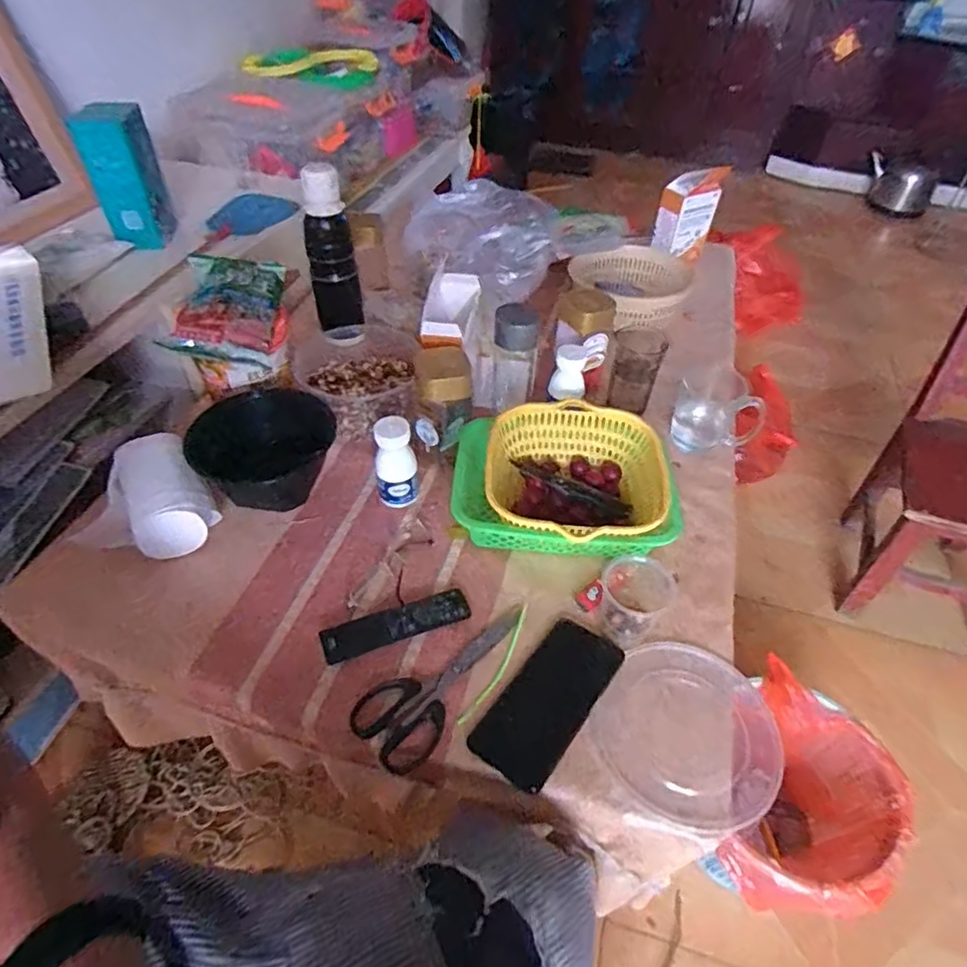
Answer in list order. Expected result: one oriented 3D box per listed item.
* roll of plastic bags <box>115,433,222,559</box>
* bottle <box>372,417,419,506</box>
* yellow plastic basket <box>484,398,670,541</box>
[{"bbox_3d":[-0.357,0.011,0.674,0.088,0.066,0.131,-19,50,-20],"label":"roll of plastic bags"},{"bbox_3d":[-0.103,-0.022,0.702,0.049,0.110,0.041,-5,47,-8],"label":"bottle"},{"bbox_3d":[0.106,-0.002,0.702,0.200,0.068,0.201,3,46,1],"label":"yellow plastic basket"}]

